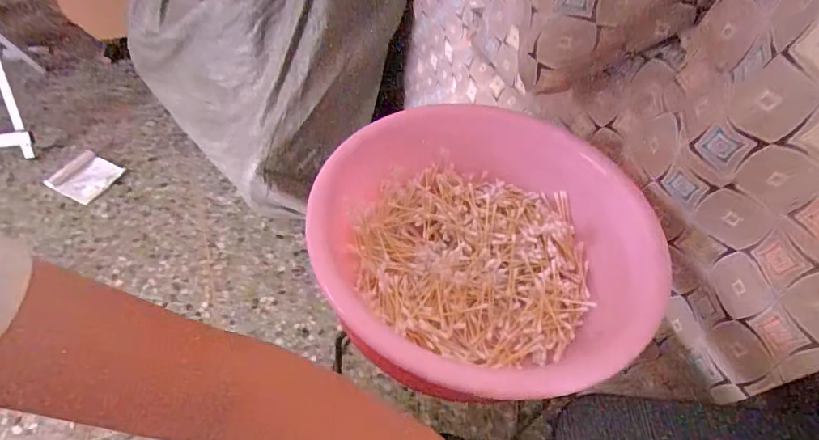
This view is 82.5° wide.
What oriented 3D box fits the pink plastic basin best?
[{"bbox_3d":[0.071,0.026,0.494,0.323,0.099,0.347,3,51,-4],"label":"pink plastic basin"}]

